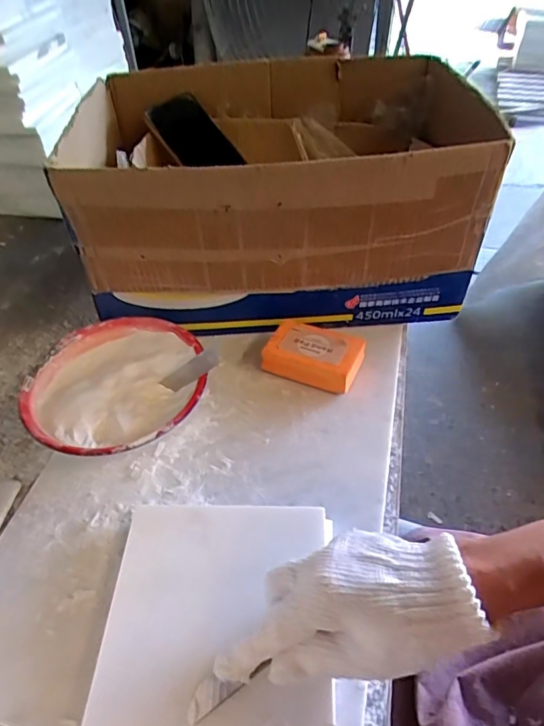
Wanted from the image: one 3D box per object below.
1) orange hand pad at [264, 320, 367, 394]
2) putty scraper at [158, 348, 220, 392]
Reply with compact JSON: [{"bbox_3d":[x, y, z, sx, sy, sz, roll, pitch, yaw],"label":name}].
[{"bbox_3d":[0.043,-0.008,0.515,0.094,0.033,0.059,17,50,20],"label":"orange hand pad"},{"bbox_3d":[-0.076,0.008,0.467,0.063,0.010,0.021,-33,76,20],"label":"putty scraper"}]

